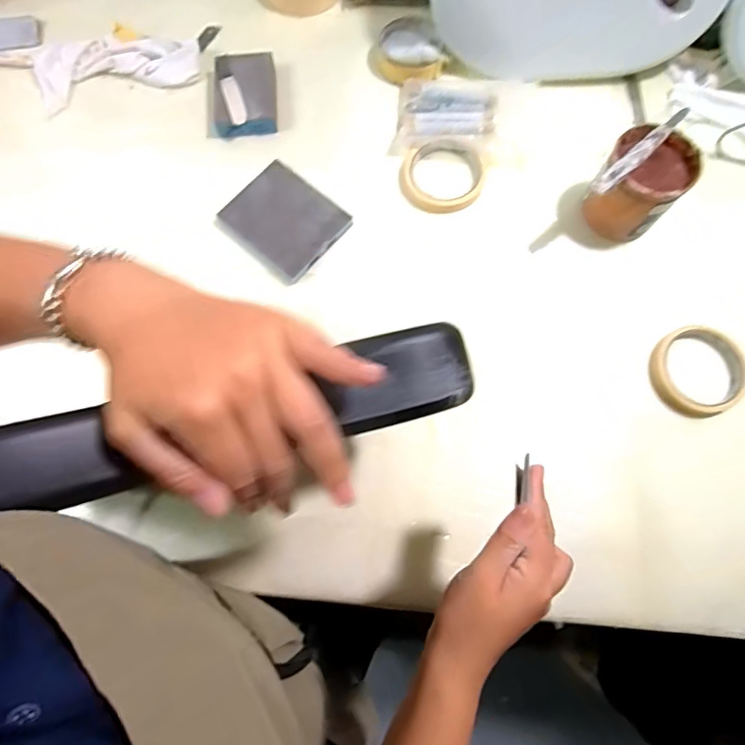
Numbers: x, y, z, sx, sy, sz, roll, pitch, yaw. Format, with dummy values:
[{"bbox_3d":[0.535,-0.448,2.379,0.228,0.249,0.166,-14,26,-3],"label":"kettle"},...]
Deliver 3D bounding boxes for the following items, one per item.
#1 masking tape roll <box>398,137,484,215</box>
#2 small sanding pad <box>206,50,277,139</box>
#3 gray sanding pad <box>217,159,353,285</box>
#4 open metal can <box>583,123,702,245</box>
[{"bbox_3d":[0.075,-0.221,0.559,0.089,0.016,0.084,0,75,2],"label":"masking tape roll"},{"bbox_3d":[-0.156,-0.328,0.593,0.082,0.030,0.100,-4,74,1],"label":"small sanding pad"},{"bbox_3d":[-0.097,-0.167,0.556,0.115,0.022,0.100,41,80,12],"label":"gray sanding pad"},{"bbox_3d":[0.274,-0.192,0.522,0.082,0.085,0.090,37,79,11],"label":"open metal can"}]

